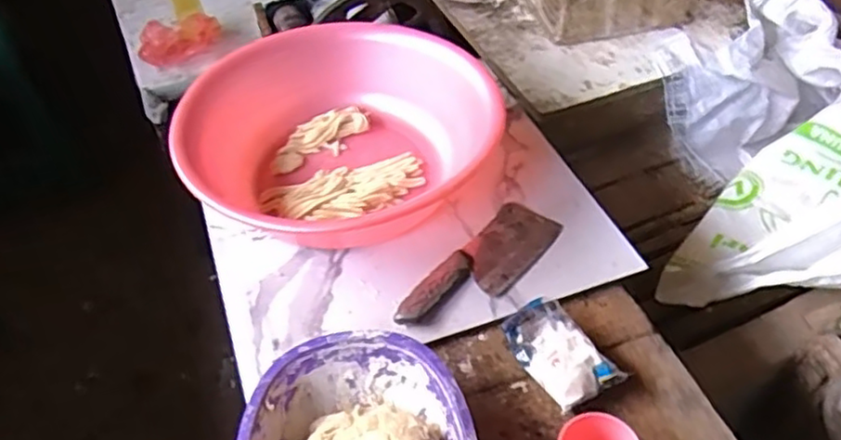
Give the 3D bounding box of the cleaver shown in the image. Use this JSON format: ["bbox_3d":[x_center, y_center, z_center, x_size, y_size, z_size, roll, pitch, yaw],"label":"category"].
[{"bbox_3d":[0.079,0.058,0.831,0.084,0.032,0.247,32,57,24],"label":"cleaver"}]

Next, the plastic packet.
[{"bbox_3d":[0.150,0.141,0.744,0.074,0.036,0.126,-21,53,-17],"label":"plastic packet"}]

